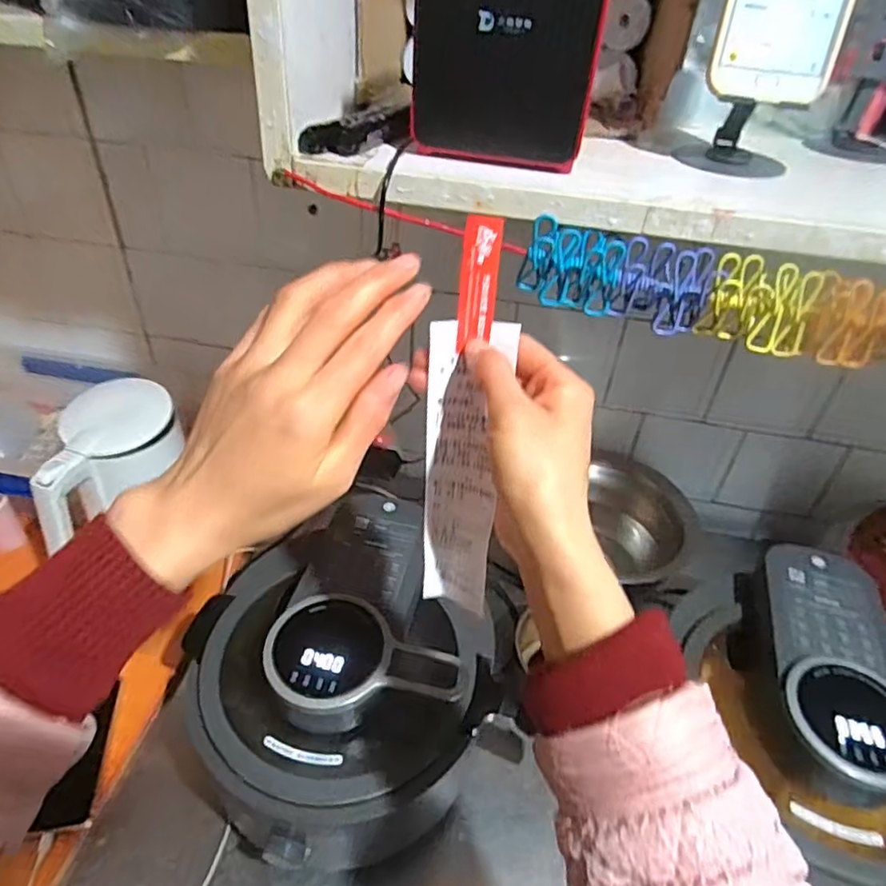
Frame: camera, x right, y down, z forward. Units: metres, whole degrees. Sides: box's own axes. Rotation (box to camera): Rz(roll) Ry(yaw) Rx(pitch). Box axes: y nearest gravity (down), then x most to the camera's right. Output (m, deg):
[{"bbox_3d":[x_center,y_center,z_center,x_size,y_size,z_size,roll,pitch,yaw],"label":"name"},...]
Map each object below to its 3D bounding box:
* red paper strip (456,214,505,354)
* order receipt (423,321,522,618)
[{"bbox_3d":[0.020,-0.089,0.346,0.021,0.073,0.004,7,21,2],"label":"red paper strip"},{"bbox_3d":[0.014,0.018,0.373,0.046,0.179,0.034,-1,15,-8],"label":"order receipt"}]

